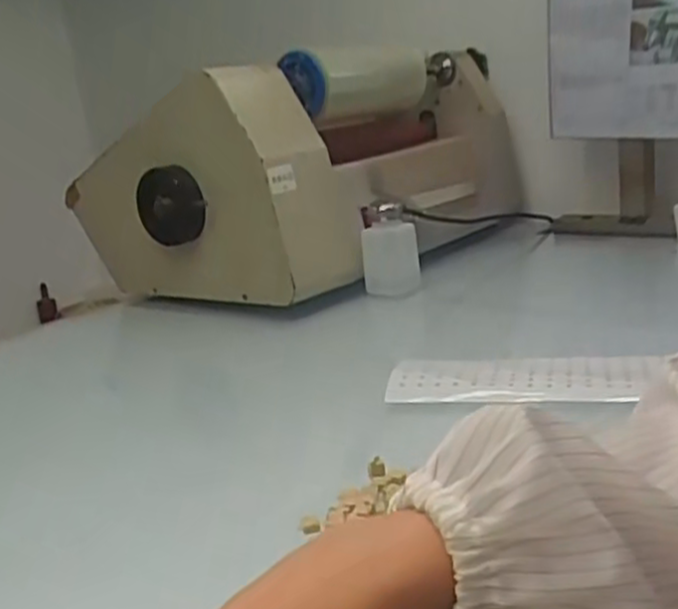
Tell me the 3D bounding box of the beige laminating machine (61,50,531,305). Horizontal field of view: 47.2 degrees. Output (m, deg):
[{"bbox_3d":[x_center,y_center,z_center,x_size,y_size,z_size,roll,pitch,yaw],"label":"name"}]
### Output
[{"bbox_3d":[-0.060,-0.174,1.019,0.459,0.248,0.409,-20,20,-41],"label":"beige laminating machine"}]

